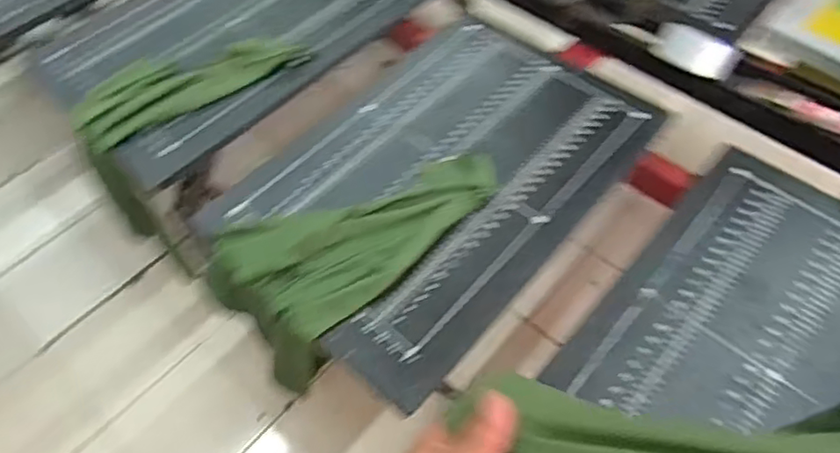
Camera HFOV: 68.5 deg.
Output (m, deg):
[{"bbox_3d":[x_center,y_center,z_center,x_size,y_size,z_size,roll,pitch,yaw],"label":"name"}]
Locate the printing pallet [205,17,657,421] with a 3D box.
[{"bbox_3d":[0.036,-0.100,0.870,0.400,0.031,0.587,35,63,22],"label":"printing pallet"}]

